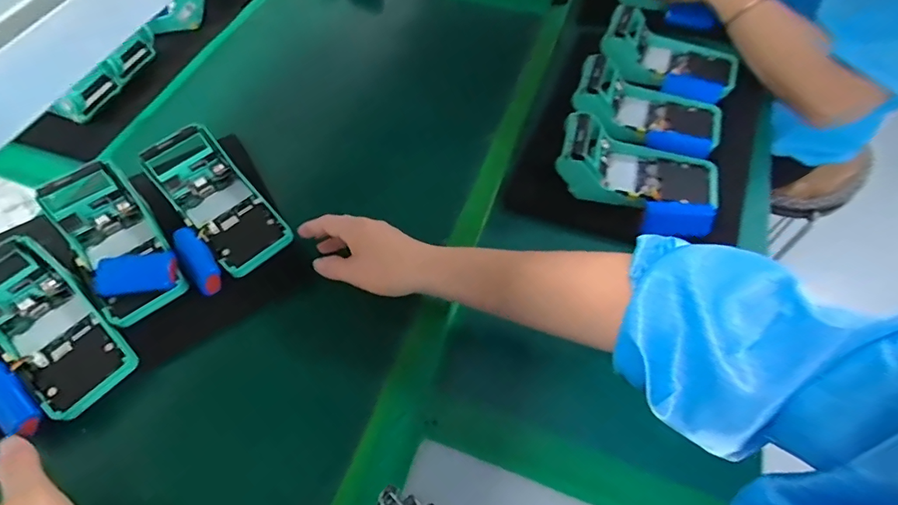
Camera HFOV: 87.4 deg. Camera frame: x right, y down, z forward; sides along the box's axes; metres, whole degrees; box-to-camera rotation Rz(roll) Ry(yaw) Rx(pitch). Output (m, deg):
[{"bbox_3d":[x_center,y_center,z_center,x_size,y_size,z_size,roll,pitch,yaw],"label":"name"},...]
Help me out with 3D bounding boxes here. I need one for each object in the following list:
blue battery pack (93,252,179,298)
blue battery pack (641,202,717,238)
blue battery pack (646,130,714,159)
[{"bbox_3d":[-0.298,0.021,0.447,0.069,0.024,0.033,-10,54,-4],"label":"blue battery pack"},{"bbox_3d":[0.237,-0.034,0.485,0.069,0.023,0.030,2,54,4],"label":"blue battery pack"},{"bbox_3d":[0.259,-0.124,0.527,0.070,0.018,0.019,17,57,14],"label":"blue battery pack"}]

